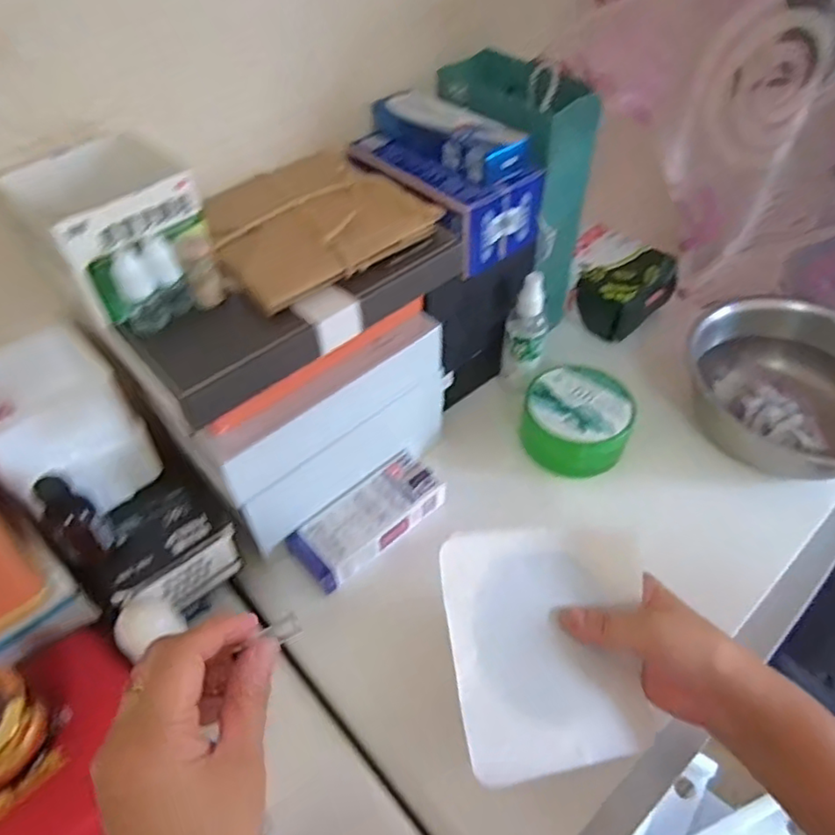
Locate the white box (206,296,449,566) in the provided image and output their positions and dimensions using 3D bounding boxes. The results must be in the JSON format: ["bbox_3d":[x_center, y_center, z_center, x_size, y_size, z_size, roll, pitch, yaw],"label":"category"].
[{"bbox_3d":[-0.059,0.008,0.491,0.198,0.128,0.037,-34,57,-24],"label":"white box"}]

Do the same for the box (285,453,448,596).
[{"bbox_3d":[-0.041,0.085,0.523,0.133,0.026,0.056,-36,57,-25],"label":"box"}]

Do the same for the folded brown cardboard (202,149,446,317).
[{"bbox_3d":[-0.079,-0.145,0.447,0.151,0.018,0.131,-34,57,-24],"label":"folded brown cardboard"}]

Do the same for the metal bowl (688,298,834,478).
[{"bbox_3d":[0.355,-0.020,0.580,0.200,0.080,0.184,-16,51,-11],"label":"metal bowl"}]

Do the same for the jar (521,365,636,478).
[{"bbox_3d":[0.149,0.002,0.581,0.094,0.055,0.087,-1,50,1],"label":"jar"}]

